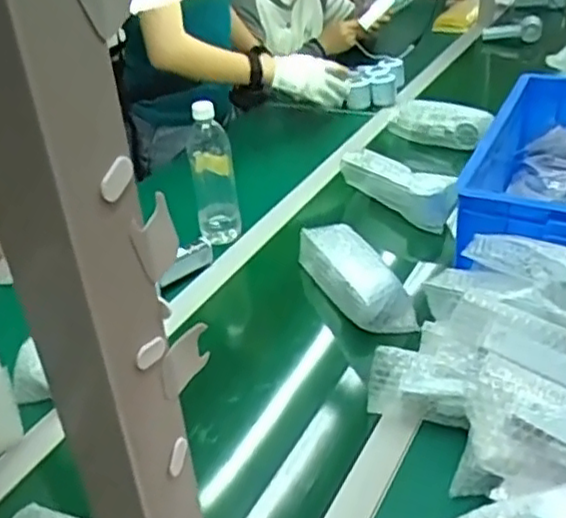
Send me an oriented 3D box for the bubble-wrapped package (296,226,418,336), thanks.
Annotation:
[{"bbox_3d":[0.096,0.019,0.946,0.066,0.066,0.221,-14,35,-18],"label":"bubble-wrapped package"}]

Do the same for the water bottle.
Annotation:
[{"bbox_3d":[-0.107,-0.135,1.067,0.067,0.220,0.056,-6,33,-6],"label":"water bottle"}]

